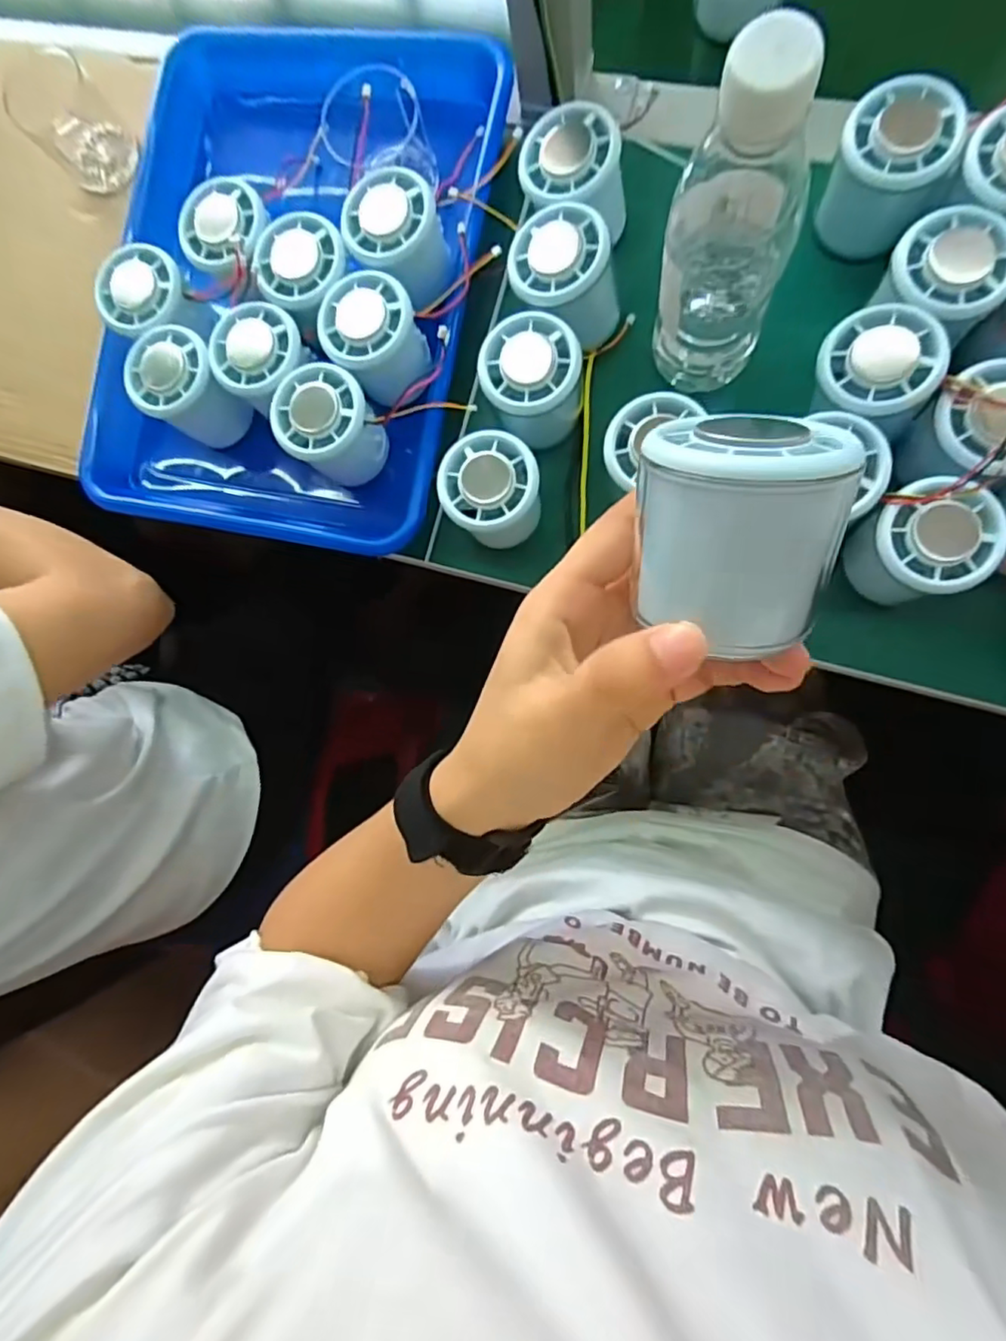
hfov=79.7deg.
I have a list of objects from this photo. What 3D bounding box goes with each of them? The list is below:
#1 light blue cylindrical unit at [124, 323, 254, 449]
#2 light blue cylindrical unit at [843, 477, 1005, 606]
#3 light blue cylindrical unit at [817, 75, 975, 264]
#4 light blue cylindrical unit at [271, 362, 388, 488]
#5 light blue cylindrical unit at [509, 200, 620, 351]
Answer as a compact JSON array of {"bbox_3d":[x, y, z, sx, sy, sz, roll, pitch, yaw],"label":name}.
[{"bbox_3d":[-0.203,-0.182,0.391,0.052,0.057,0.057,-1,85,9],"label":"light blue cylindrical unit"},{"bbox_3d":[0.218,-0.064,0.317,0.056,0.061,0.054,-1,85,9],"label":"light blue cylindrical unit"},{"bbox_3d":[0.213,-0.272,0.332,0.062,0.059,0.055,31,91,10],"label":"light blue cylindrical unit"},{"bbox_3d":[-0.106,-0.150,0.377,0.053,0.060,0.056,-1,85,9],"label":"light blue cylindrical unit"},{"bbox_3d":[0.037,-0.228,0.354,0.059,0.057,0.055,-1,85,9],"label":"light blue cylindrical unit"}]

